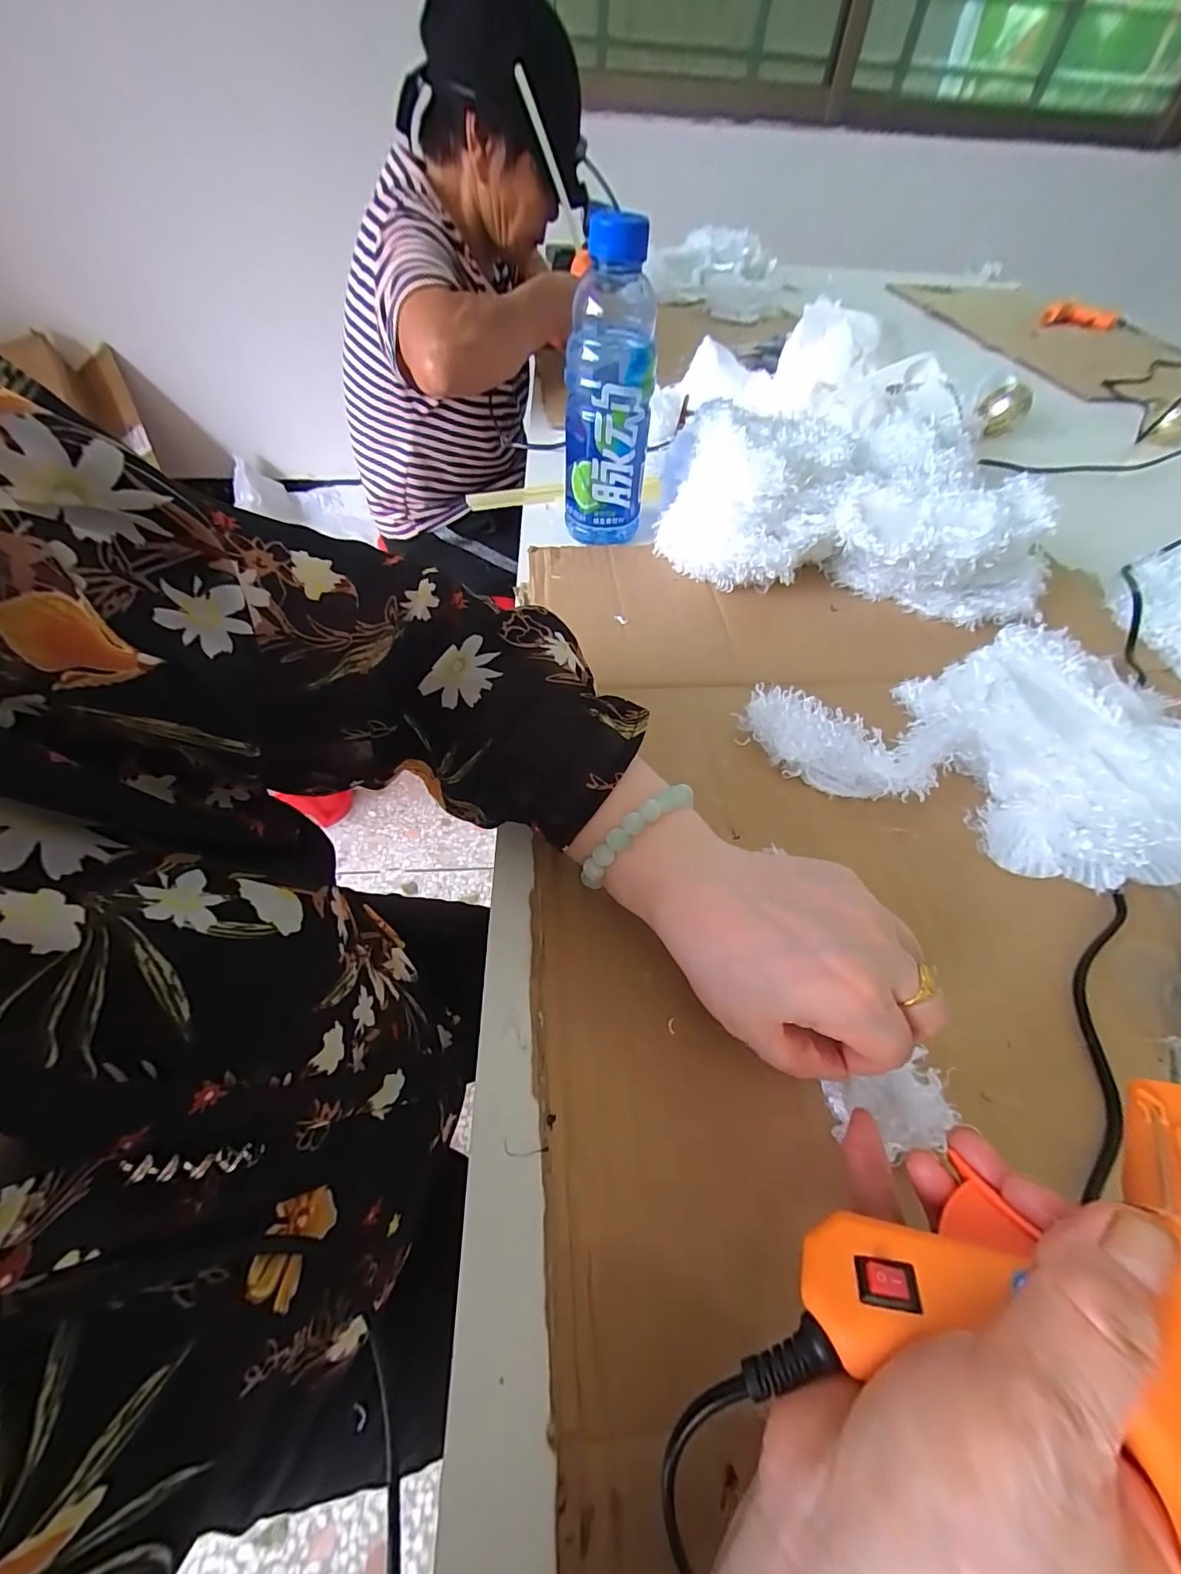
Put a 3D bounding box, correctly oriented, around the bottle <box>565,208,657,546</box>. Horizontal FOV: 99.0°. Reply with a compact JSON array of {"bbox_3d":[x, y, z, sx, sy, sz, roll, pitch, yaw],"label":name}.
[{"bbox_3d":[0.015,-0.309,0.408,0.069,0.195,0.064,3,54,0],"label":"bottle"}]

